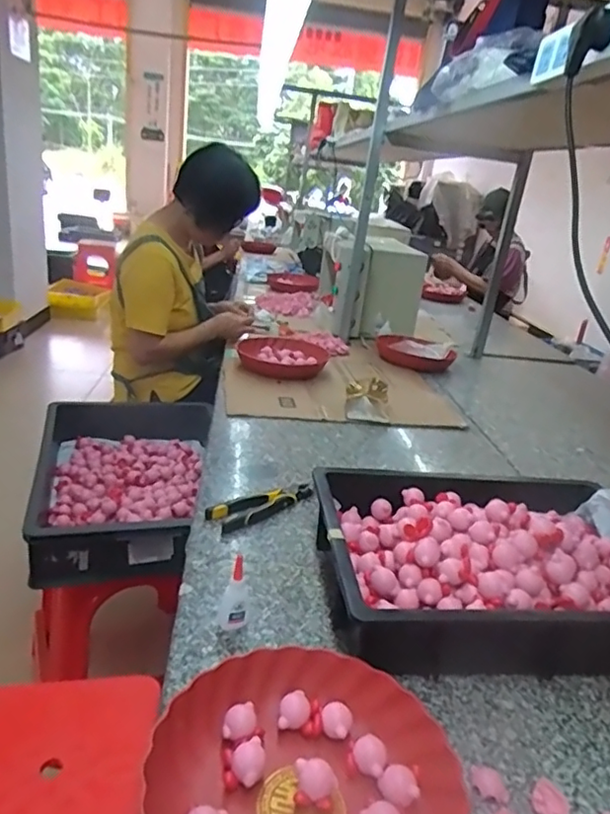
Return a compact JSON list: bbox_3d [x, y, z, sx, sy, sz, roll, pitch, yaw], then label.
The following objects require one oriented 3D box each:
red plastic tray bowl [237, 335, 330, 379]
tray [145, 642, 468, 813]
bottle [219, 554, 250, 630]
[{"bbox_3d":[-0.060,-0.146,1.625,0.244,0.055,0.259,6,21,-2],"label":"red plastic tray bowl"},{"bbox_3d":[0.003,0.301,0.463,0.237,0.061,0.234,6,21,-2],"label":"tray"},{"bbox_3d":[-0.080,0.208,0.643,0.030,0.092,0.022,-1,22,-21],"label":"bottle"}]

